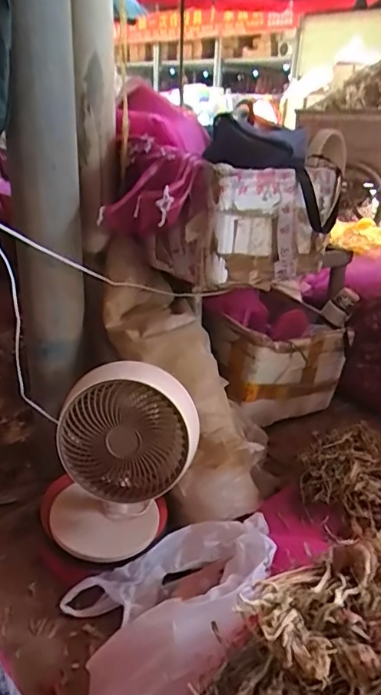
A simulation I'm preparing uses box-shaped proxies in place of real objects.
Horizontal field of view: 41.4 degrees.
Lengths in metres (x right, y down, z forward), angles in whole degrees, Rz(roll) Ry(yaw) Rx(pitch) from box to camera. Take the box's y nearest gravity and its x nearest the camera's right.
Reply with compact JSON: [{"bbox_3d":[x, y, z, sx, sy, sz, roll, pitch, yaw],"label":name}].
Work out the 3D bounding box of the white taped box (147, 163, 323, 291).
[{"bbox_3d":[0.111,-0.279,1.145,0.377,0.249,0.201,-16,31,-33],"label":"white taped box"}]

